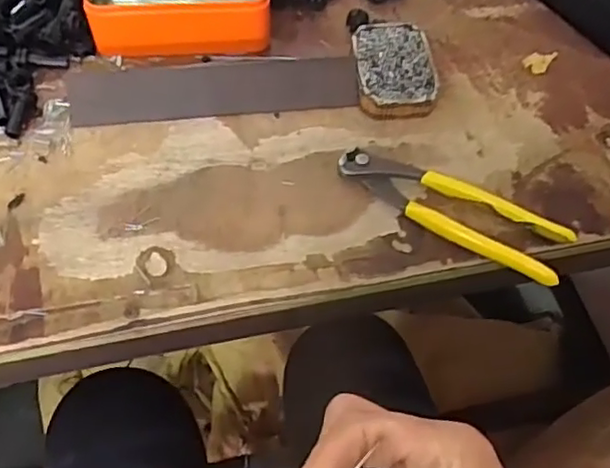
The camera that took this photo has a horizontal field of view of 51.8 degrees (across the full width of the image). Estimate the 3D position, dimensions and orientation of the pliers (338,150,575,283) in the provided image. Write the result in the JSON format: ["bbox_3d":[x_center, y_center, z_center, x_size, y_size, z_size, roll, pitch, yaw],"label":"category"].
[{"bbox_3d":[0.101,-0.019,0.440,0.164,0.013,0.044,27,60,13],"label":"pliers"}]

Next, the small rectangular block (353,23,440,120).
[{"bbox_3d":[0.070,-0.130,0.501,0.061,0.023,0.082,-3,58,-6],"label":"small rectangular block"}]

